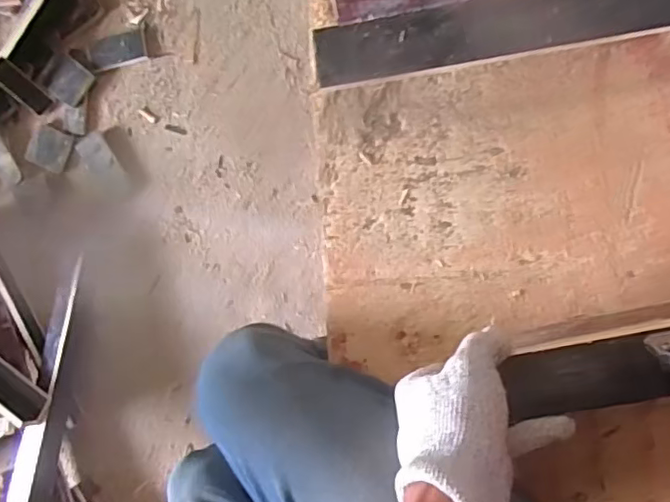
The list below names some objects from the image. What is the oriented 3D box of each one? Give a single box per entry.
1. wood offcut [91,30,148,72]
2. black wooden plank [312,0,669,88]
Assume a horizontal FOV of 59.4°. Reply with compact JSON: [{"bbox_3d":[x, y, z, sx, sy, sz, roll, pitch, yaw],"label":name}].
[{"bbox_3d":[-0.447,-0.413,1.214,0.118,0.012,0.063,-13,86,10],"label":"wood offcut"},{"bbox_3d":[0.225,-0.176,0.402,0.491,0.010,0.043,-7,104,13],"label":"black wooden plank"}]

